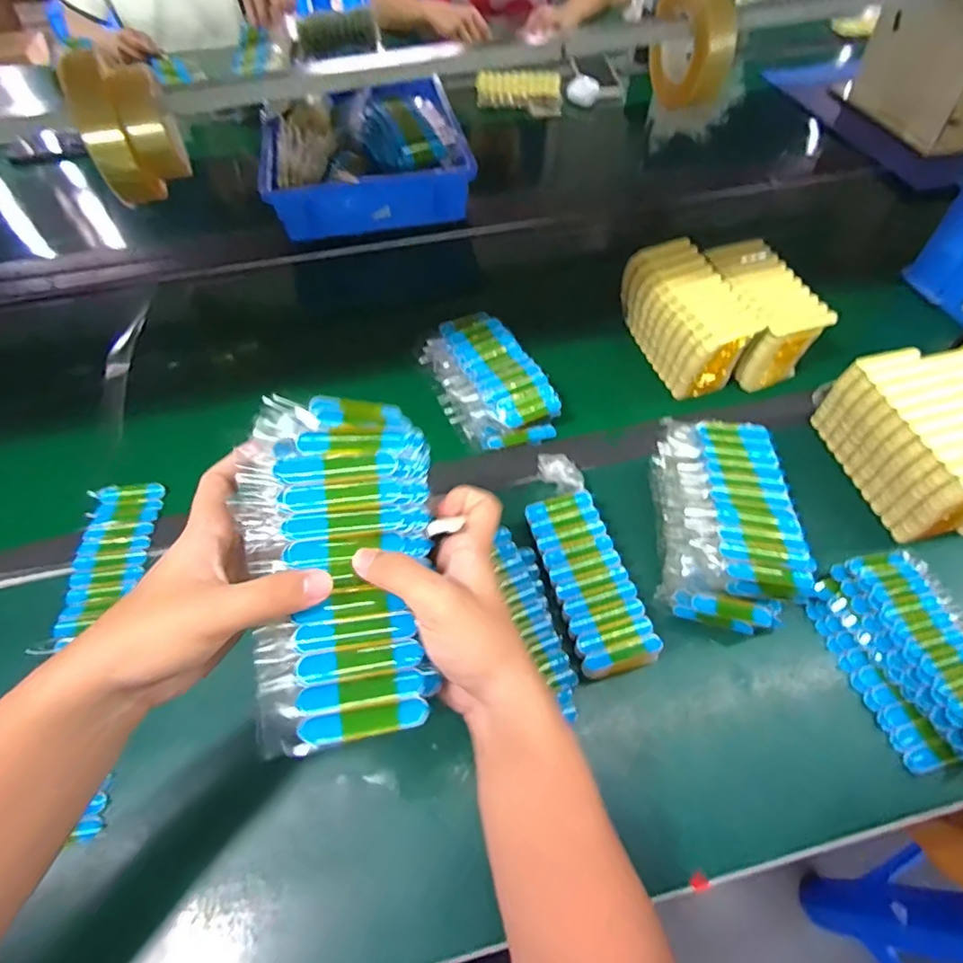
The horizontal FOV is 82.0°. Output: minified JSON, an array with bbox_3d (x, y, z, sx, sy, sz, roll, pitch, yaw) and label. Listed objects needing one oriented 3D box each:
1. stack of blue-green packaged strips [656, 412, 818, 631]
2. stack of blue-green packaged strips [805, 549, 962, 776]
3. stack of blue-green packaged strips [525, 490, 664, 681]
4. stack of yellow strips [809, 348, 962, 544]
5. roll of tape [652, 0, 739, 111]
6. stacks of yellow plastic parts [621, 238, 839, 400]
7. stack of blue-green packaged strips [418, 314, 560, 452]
[{"bbox_3d":[0.212,0.032,0.486,0.098,0.089,0.178,3,56,3],"label":"stack of blue-green packaged strips"},{"bbox_3d":[0.353,0.137,0.445,0.118,0.031,0.162,-11,56,-7],"label":"stack of blue-green packaged strips"},{"bbox_3d":[0.091,0.086,0.481,0.064,0.032,0.155,-13,57,-8],"label":"stack of blue-green packaged strips"},{"bbox_3d":[0.464,-0.044,0.529,0.186,0.082,0.160,-10,56,-6],"label":"stack of yellow strips"},{"bbox_3d":[0.295,-0.624,0.793,0.044,0.144,0.164,-16,57,-10],"label":"roll of tape"},{"bbox_3d":[0.269,-0.190,0.632,0.163,0.094,0.163,-15,57,-9],"label":"stacks of yellow plastic parts"},{"bbox_3d":[0.002,-0.117,0.611,0.103,0.041,0.182,-20,58,-12],"label":"stack of blue-green packaged strips"}]

